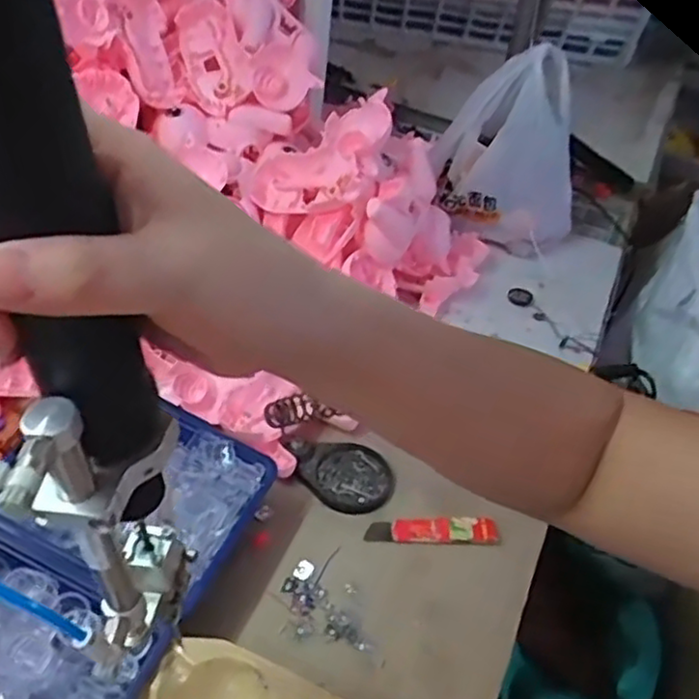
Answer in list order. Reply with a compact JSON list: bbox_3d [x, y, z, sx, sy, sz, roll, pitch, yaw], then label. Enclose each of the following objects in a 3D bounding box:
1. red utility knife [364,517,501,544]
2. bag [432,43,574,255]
[{"bbox_3d":[0.067,0.143,0.563,0.103,0.013,0.017,4,42,-3],"label":"red utility knife"},{"bbox_3d":[0.191,-0.236,0.824,0.165,0.220,0.147,19,43,11],"label":"bag"}]

